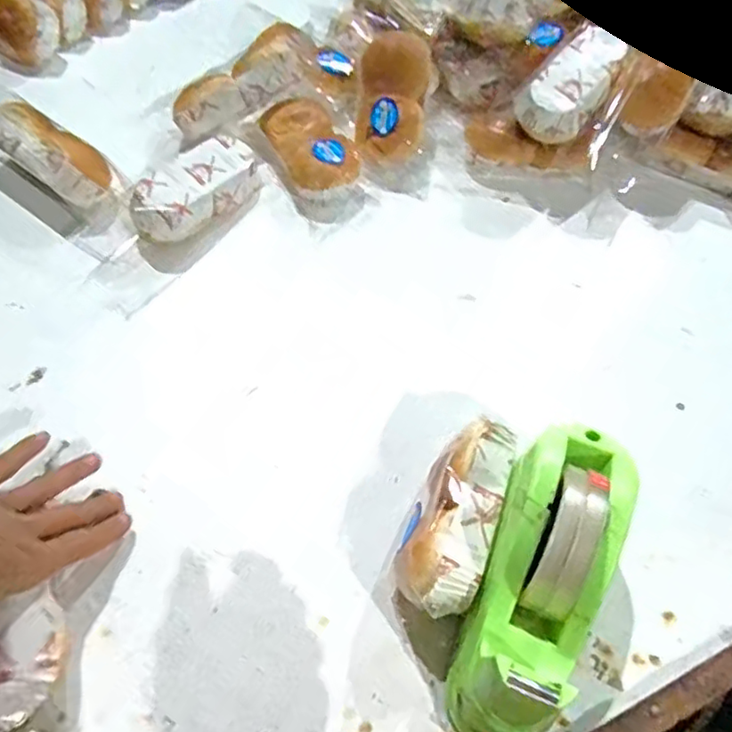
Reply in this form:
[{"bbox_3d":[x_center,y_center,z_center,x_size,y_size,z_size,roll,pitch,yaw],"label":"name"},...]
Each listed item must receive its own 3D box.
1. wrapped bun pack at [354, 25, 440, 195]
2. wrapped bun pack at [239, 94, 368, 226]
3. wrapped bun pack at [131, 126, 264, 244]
[{"bbox_3d":[0.031,-0.273,0.683,0.083,0.044,0.174,1,85,-3],"label":"wrapped bun pack"},{"bbox_3d":[-0.062,-0.228,0.670,0.086,0.049,0.168,-31,66,-21],"label":"wrapped bun pack"},{"bbox_3d":[-0.167,-0.176,0.630,0.065,0.061,0.153,28,61,13],"label":"wrapped bun pack"}]

